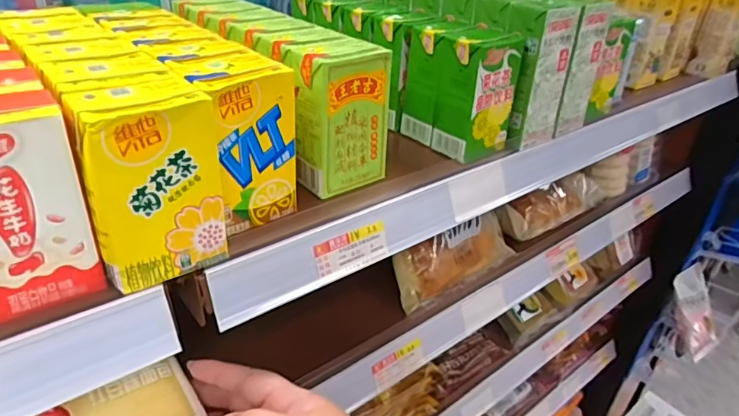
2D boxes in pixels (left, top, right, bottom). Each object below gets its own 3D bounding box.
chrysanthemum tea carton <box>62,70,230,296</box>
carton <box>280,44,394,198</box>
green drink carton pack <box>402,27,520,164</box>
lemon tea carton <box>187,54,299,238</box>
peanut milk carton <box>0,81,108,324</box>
[{"bbox_3d":[-0.125,-0.015,0.294,0.068,0.104,0.045,-20,40,-36],"label":"chrysanthemum tea carton"},{"bbox_3d":[-0.024,-0.072,0.402,0.067,0.103,0.048,-20,39,-35],"label":"carton"},{"bbox_3d":[0.088,-0.114,0.487,0.071,0.103,0.085,-20,39,-35],"label":"green drink carton pack"},{"bbox_3d":[-0.083,-0.041,0.343,0.061,0.103,0.035,-23,41,-38],"label":"lemon tea carton"},{"bbox_3d":[-0.187,-0.003,0.266,0.063,0.105,0.049,-18,38,-33],"label":"peanut milk carton"}]

